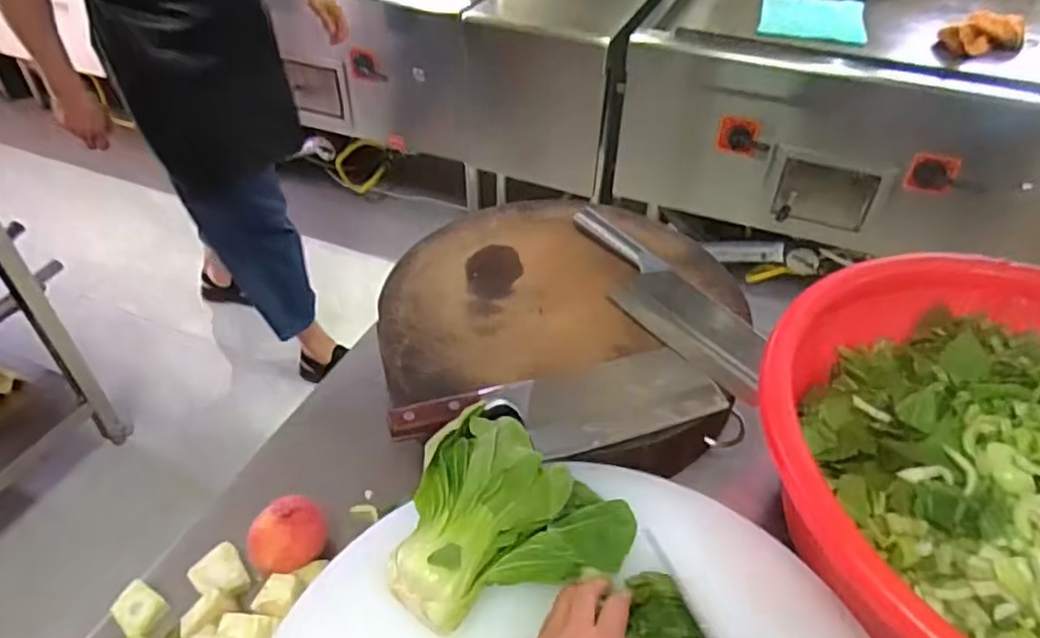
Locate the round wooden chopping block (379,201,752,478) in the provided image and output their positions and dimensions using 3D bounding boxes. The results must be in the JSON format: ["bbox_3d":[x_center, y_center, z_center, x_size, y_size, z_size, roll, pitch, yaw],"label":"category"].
[{"bbox_3d":[0.047,-0.005,0.747,0.383,0.080,0.367,1,42,-1],"label":"round wooden chopping block"}]

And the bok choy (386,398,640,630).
[{"bbox_3d":[-0.013,0.146,0.520,0.186,0.074,0.136,-16,45,-18],"label":"bok choy"}]

